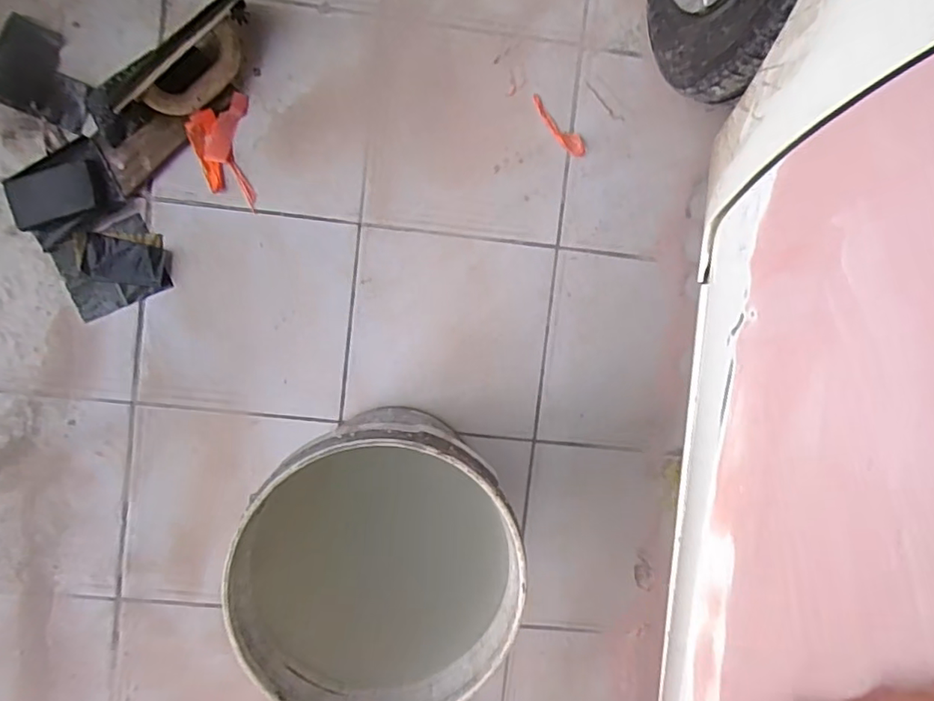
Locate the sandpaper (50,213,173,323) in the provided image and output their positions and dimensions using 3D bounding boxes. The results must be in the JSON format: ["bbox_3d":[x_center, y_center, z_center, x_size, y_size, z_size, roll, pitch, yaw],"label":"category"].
[{"bbox_3d":[-0.514,-0.122,0.851,0.145,0.012,0.117,-22,97,-4],"label":"sandpaper"}]

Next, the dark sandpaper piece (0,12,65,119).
[{"bbox_3d":[-0.612,-0.396,0.807,0.083,0.009,0.122,20,87,-8],"label":"dark sandpaper piece"}]

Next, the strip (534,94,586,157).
[{"bbox_3d":[0.140,-0.345,0.903,0.114,0.007,0.032,41,90,-8],"label":"strip"}]

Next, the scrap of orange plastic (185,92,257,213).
[{"bbox_3d":[-0.356,-0.292,0.851,0.082,0.023,0.158,-7,95,-5],"label":"scrap of orange plastic"}]

